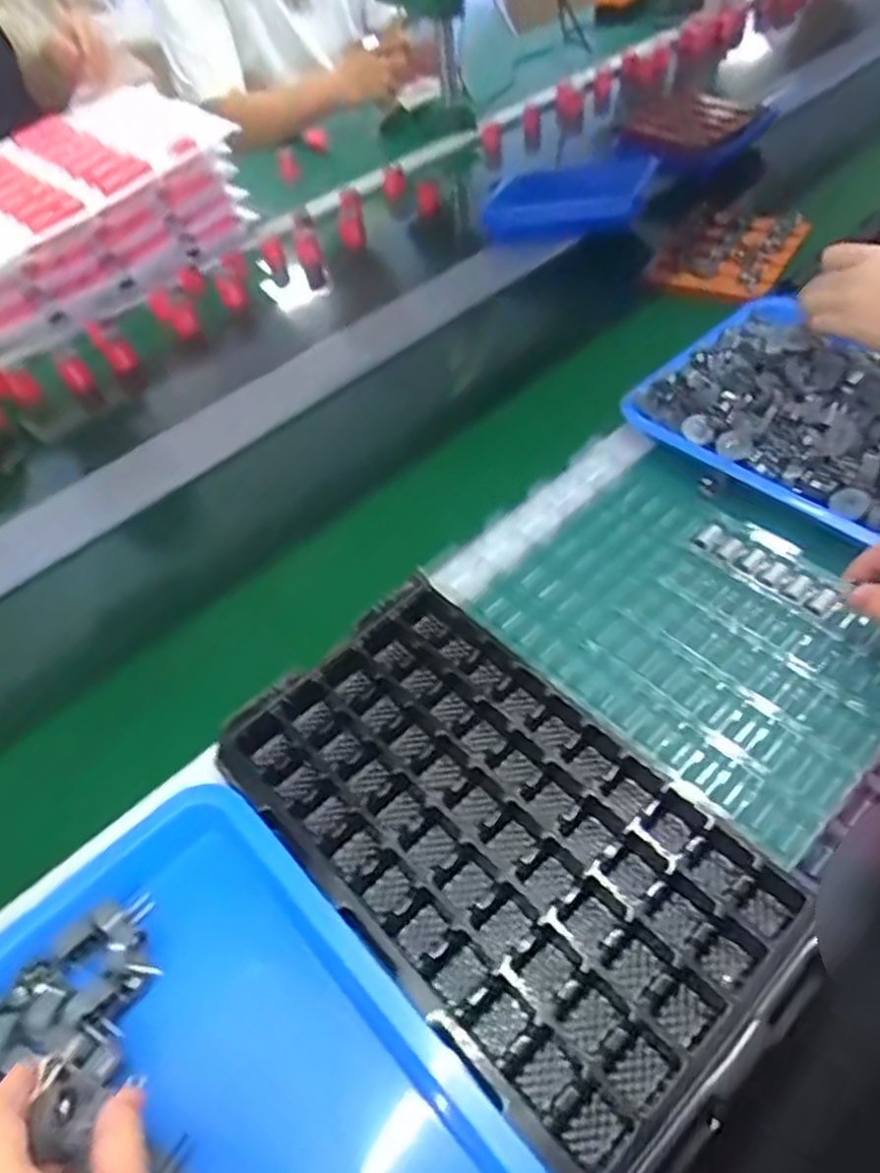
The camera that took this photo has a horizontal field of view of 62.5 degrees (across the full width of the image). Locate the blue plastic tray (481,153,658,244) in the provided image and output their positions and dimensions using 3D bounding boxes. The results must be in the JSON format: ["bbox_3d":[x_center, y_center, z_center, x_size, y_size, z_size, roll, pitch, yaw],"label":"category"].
[{"bbox_3d":[0.181,-0.555,1.043,0.236,0.080,0.112,5,49,32],"label":"blue plastic tray"}]

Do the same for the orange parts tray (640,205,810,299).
[{"bbox_3d":[0.357,-0.421,0.904,0.145,0.039,0.176,25,58,26],"label":"orange parts tray"}]

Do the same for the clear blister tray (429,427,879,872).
[{"bbox_3d":[0.180,0.019,0.558,0.220,0.027,0.328,-35,55,-20],"label":"clear blister tray"}]

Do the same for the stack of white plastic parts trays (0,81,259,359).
[{"bbox_3d":[-0.549,-0.536,1.036,0.324,0.136,0.449,29,60,29],"label":"stack of white plastic parts trays"}]

